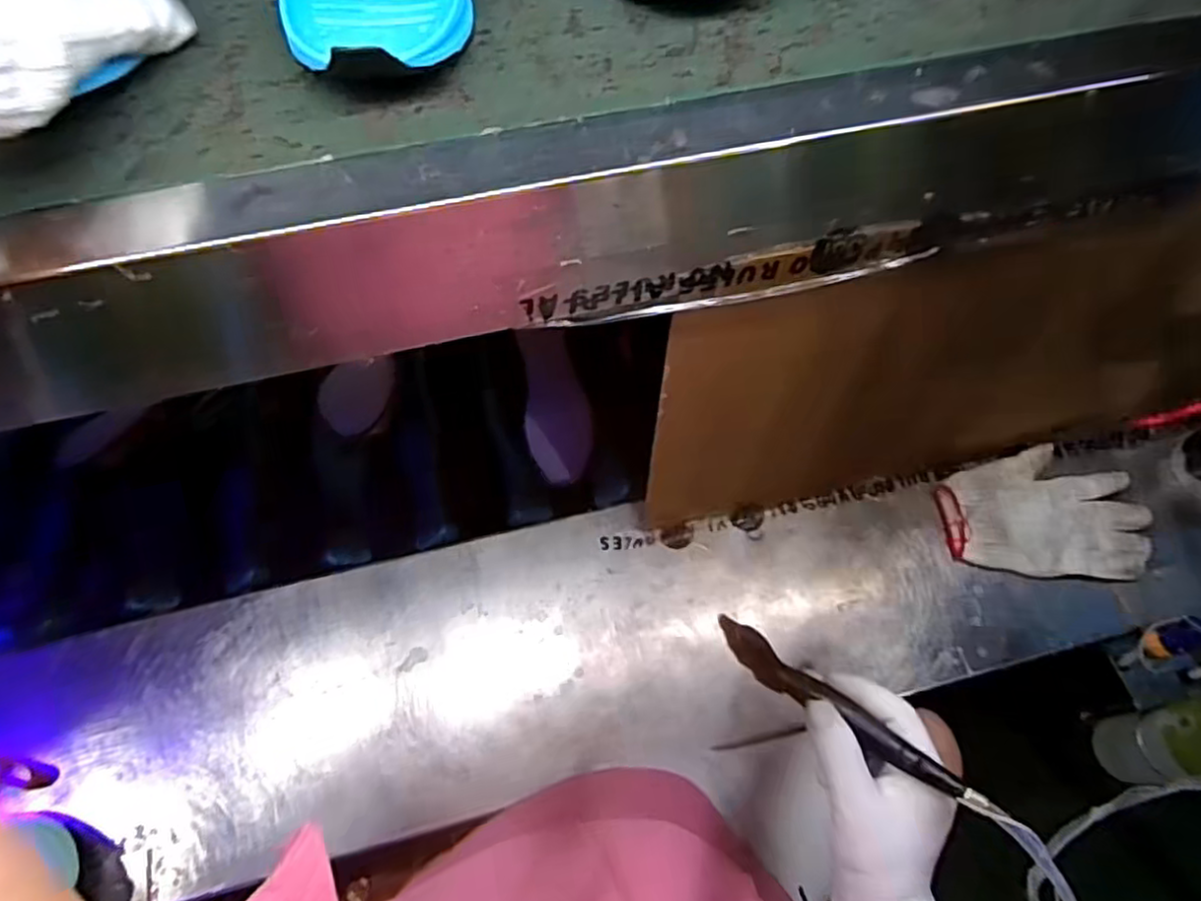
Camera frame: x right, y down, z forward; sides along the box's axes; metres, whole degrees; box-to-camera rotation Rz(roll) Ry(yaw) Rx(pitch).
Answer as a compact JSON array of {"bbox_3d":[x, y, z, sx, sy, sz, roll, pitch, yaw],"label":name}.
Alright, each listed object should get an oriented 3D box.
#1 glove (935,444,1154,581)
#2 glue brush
[{"bbox_3d":[0.436,0.060,0.666,0.197,0.023,0.121,2,63,1],"label":"glove"},{"bbox_3d":[0.128,0.146,0.386,0.147,0.023,0.016,32,66,34],"label":"glue brush"}]

